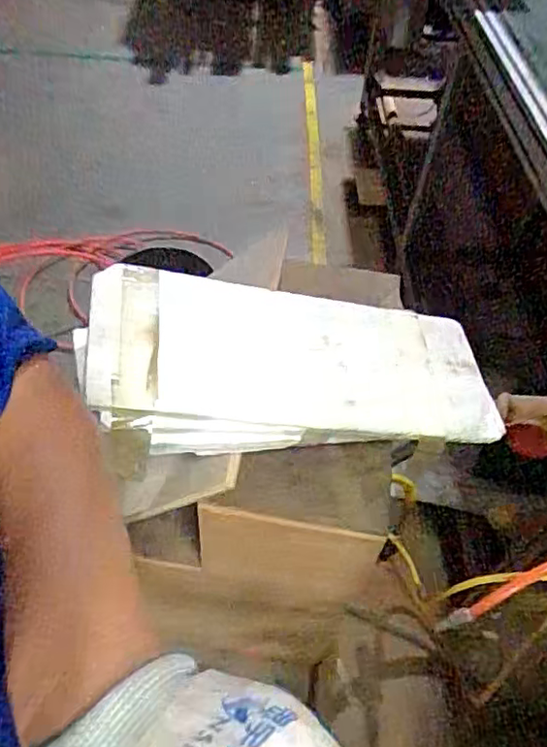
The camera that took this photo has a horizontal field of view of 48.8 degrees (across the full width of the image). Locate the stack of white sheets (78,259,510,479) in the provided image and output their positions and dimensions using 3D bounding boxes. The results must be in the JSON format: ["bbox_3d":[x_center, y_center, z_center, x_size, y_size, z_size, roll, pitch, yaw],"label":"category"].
[{"bbox_3d":[0.037,-0.015,0.812,0.561,0.071,0.253,2,50,-21],"label":"stack of white sheets"}]

